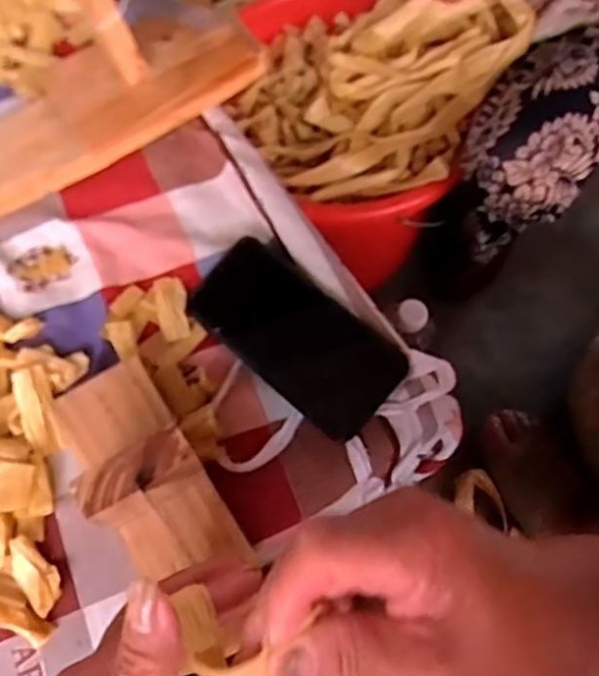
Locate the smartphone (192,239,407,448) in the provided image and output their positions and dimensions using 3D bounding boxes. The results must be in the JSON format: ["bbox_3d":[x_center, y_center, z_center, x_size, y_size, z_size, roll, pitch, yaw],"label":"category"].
[{"bbox_3d":[-0.003,-0.002,0.487,0.160,0.009,0.078,41,88,11],"label":"smartphone"}]

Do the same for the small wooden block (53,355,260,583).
[{"bbox_3d":[-0.099,0.080,0.416,0.064,0.102,0.148,-29,71,-14],"label":"small wooden block"}]

